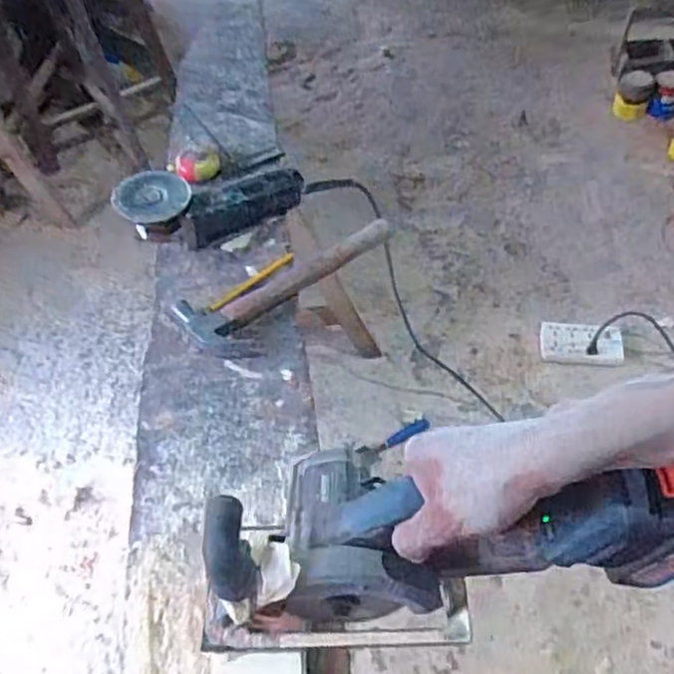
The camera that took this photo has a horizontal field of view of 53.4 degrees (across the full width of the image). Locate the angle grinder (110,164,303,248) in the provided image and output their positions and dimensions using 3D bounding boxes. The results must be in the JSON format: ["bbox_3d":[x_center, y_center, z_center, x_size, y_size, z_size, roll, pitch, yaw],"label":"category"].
[{"bbox_3d":[-0.188,-0.204,0.994,0.274,0.084,0.116,-13,51,-27],"label":"angle grinder"}]

